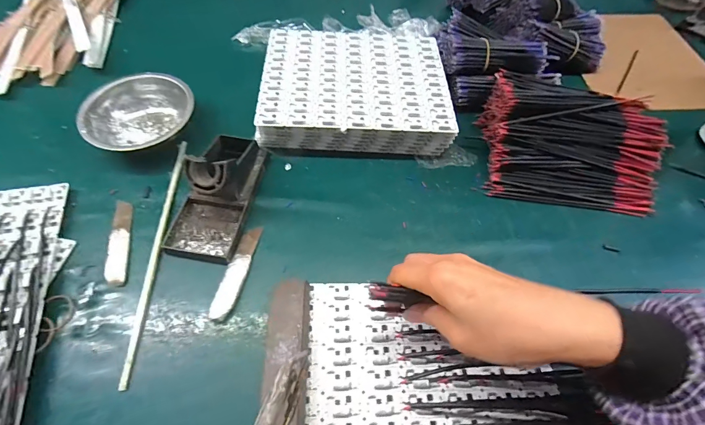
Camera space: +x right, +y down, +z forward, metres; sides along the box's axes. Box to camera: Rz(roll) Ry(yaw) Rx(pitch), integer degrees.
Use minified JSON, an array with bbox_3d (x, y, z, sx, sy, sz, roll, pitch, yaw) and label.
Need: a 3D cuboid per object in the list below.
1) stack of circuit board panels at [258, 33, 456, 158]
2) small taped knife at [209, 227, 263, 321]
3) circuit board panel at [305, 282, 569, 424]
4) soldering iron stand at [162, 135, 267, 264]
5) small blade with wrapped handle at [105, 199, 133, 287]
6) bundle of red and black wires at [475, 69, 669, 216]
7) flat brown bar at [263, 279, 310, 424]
[{"bbox_3d":[0.003,-0.179,0.493,0.246,0.064,0.218,1,58,-4],"label":"stack of circuit board panels"},{"bbox_3d":[-0.117,0.058,0.352,0.021,0.004,0.101,10,58,2],"label":"small taped knife"},{"bbox_3d":[0.070,0.156,0.302,0.217,0.006,0.192,1,58,-4],"label":"circuit board panel"},{"bbox_3d":[-0.148,-0.031,0.372,0.073,0.069,0.147,9,58,1],"label":"soldering iron stand"},{"bbox_3d":[-0.246,0.029,0.366,0.020,0.004,0.102,-10,59,-11],"label":"small blade with wrapped handle"},{"bbox_3d":[0.279,-0.090,0.444,0.201,0.081,0.150,8,57,1],"label":"bundle of red and black wires"},{"bbox_3d":[-0.055,0.153,0.283,0.038,0.024,0.197,-1,58,-5],"label":"flat brown bar"}]

